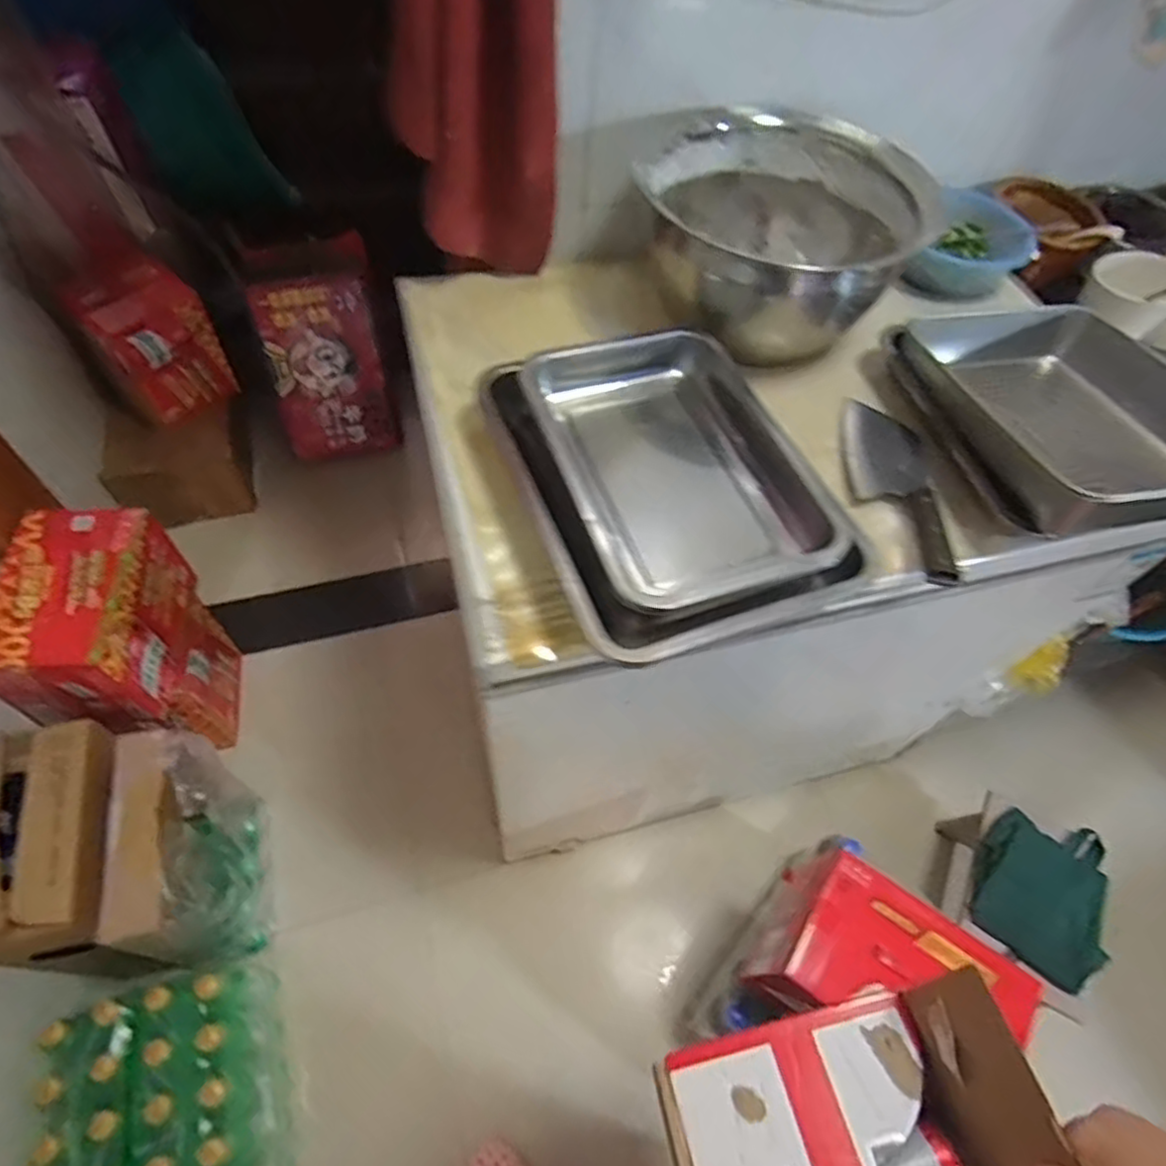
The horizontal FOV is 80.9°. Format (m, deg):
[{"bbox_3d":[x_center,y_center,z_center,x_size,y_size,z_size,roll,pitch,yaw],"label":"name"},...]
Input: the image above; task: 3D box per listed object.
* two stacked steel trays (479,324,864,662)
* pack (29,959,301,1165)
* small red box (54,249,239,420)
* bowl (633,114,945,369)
[{"bbox_3d":[0.071,-0.094,0.640,0.257,0.062,0.335,-17,60,-15],"label":"two stacked steel trays"},{"bbox_3d":[-0.550,0.760,0.936,0.240,0.249,0.376,-16,60,-15],"label":"pack"},{"bbox_3d":[-0.939,-0.533,1.479,0.216,0.255,0.232,-37,67,-25],"label":"small red box"},{"bbox_3d":[0.204,-0.388,0.773,0.282,0.154,0.278,2,57,-4],"label":"bowl"}]

